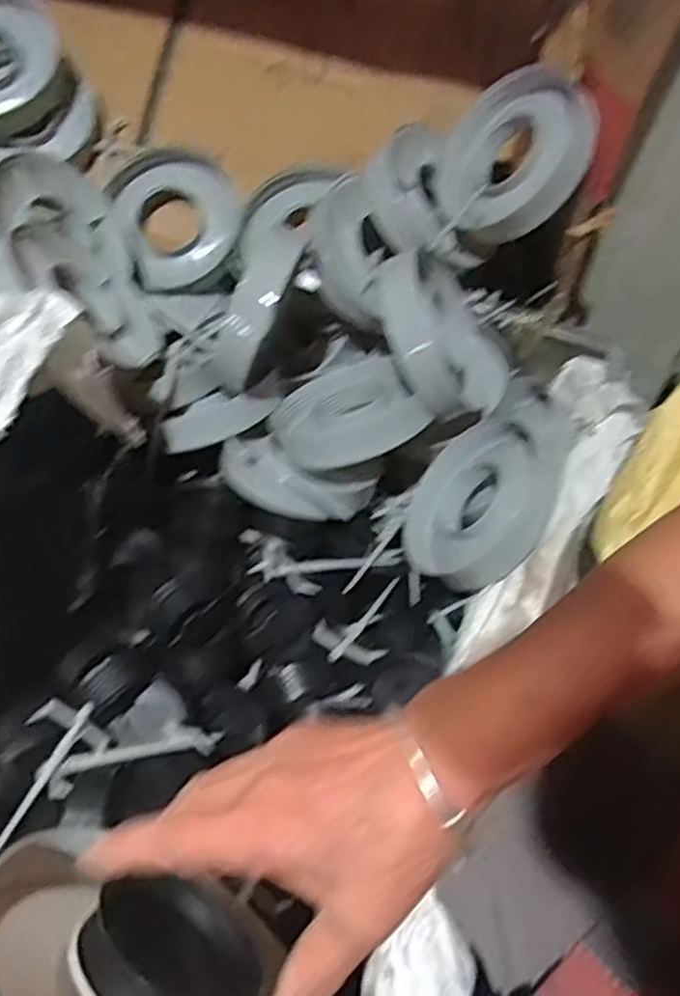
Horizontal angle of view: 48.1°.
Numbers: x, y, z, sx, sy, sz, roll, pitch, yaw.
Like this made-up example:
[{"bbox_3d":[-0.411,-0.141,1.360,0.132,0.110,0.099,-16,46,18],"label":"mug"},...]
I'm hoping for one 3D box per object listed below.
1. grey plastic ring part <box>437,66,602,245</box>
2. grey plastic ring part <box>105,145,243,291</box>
[{"bbox_3d":[0.164,-0.336,0.751,0.046,0.154,0.145,3,25,-45],"label":"grey plastic ring part"},{"bbox_3d":[-0.177,-0.317,0.848,0.125,0.148,0.034,-21,14,8],"label":"grey plastic ring part"}]

